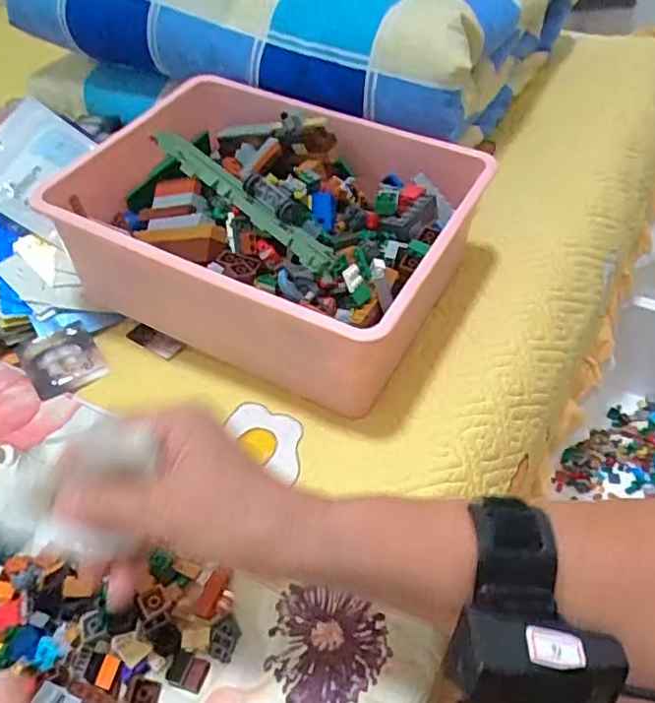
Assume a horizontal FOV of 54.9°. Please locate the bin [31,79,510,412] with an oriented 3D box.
[{"bbox_3d":[-0.039,-0.107,0.547,0.306,0.134,0.250,19,51,23],"label":"bin"}]

